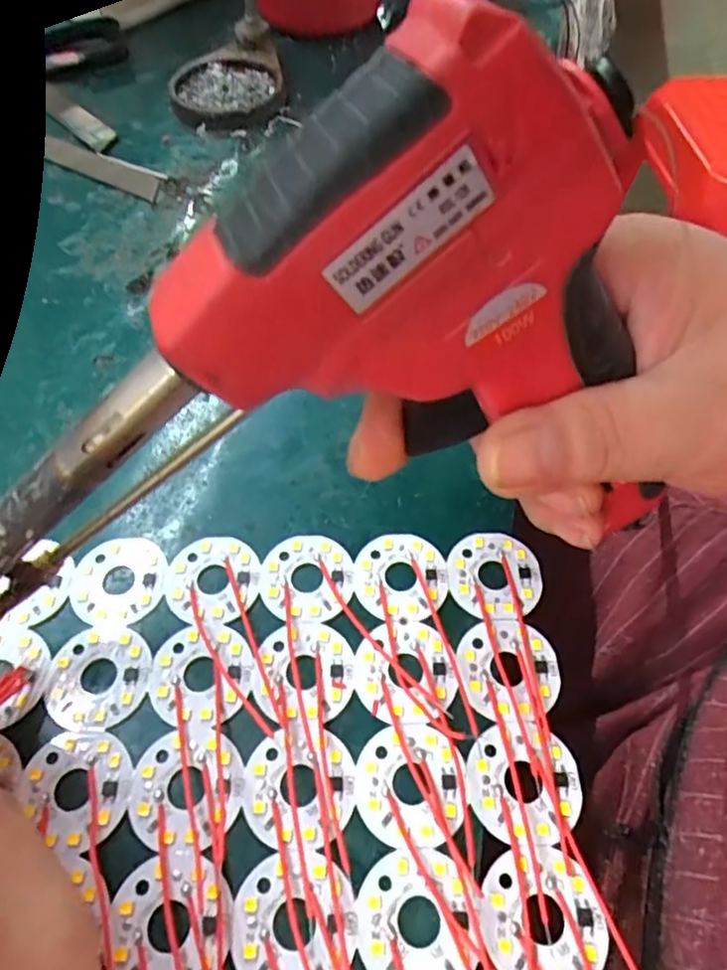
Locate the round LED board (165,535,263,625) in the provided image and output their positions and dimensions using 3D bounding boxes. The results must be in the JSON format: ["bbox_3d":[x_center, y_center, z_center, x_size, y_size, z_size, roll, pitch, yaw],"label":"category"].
[{"bbox_3d":[-0.049,0.030,0.199,0.030,0.004,0.031,0,57,0],"label":"round LED board"}]

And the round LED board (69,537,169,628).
[{"bbox_3d":[-0.080,0.031,0.199,0.030,0.004,0.030,0,57,0],"label":"round LED board"}]

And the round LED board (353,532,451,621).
[{"bbox_3d":[0.013,0.029,0.199,0.030,0.004,0.029,2,57,1],"label":"round LED board"}]

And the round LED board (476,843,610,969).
[{"bbox_3d":[0.045,0.107,0.150,0.031,0.004,0.031,0,57,0],"label":"round LED board"}]

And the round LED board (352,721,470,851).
[{"bbox_3d":[0.013,0.081,0.166,0.030,0.004,0.031,0,57,0],"label":"round LED board"}]

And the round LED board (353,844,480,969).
[{"bbox_3d":[0.013,0.107,0.149,0.029,0.004,0.031,0,57,0],"label":"round LED board"}]

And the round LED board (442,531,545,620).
[{"bbox_3d":[0.043,0.029,0.199,0.030,0.004,0.029,0,57,0],"label":"round LED board"}]

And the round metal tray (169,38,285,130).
[{"bbox_3d":[-0.082,-0.242,0.368,0.064,0.013,0.080,-2,57,-1],"label":"round metal tray"}]

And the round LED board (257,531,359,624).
[{"bbox_3d":[-0.018,0.029,0.199,0.030,0.004,0.031,0,57,0],"label":"round LED board"}]

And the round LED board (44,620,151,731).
[{"bbox_3d":[-0.080,0.056,0.182,0.030,0.004,0.031,0,57,0],"label":"round LED board"}]

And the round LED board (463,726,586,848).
[{"bbox_3d":[0.044,0.081,0.166,0.031,0.004,0.029,0,57,0],"label":"round LED board"}]

